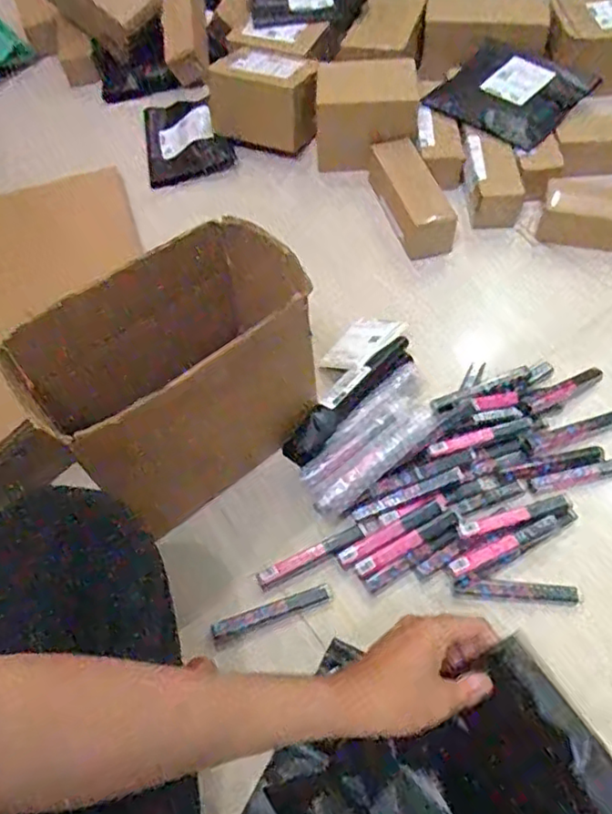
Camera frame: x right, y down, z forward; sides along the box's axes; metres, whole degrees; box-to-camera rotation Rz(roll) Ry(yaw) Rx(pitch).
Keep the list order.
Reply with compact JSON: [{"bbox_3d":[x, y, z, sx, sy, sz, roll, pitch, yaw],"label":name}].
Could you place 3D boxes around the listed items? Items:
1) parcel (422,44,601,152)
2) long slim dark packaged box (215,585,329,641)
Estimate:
[{"bbox_3d":[0.317,-0.486,0.987,0.189,0.018,0.182,40,78,20],"label":"parcel"},{"bbox_3d":[-0.035,0.209,0.649,0.123,0.012,0.017,-17,59,-7],"label":"long slim dark packaged box"}]

